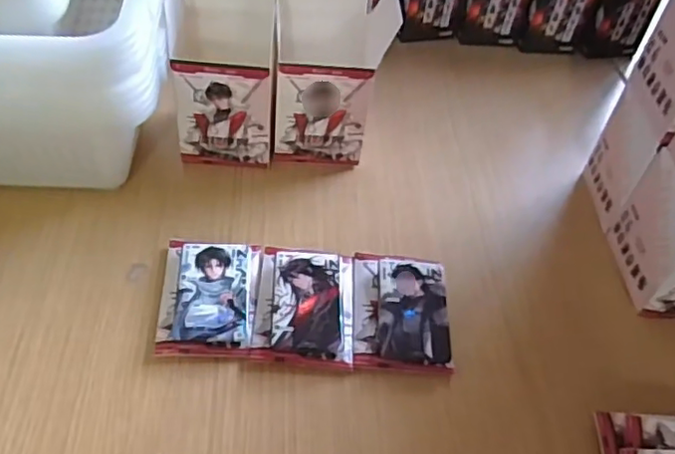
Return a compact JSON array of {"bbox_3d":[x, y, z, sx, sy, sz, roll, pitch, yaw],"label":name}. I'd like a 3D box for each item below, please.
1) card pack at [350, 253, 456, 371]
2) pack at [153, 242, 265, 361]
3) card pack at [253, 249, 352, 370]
[{"bbox_3d":[0.048,0.062,0.470,0.070,0.025,0.100,4,47,-4],"label":"card pack"},{"bbox_3d":[-0.096,0.051,0.461,0.071,0.023,0.097,3,47,-5],"label":"pack"},{"bbox_3d":[-0.024,0.057,0.465,0.072,0.024,0.097,4,47,-3],"label":"card pack"}]

